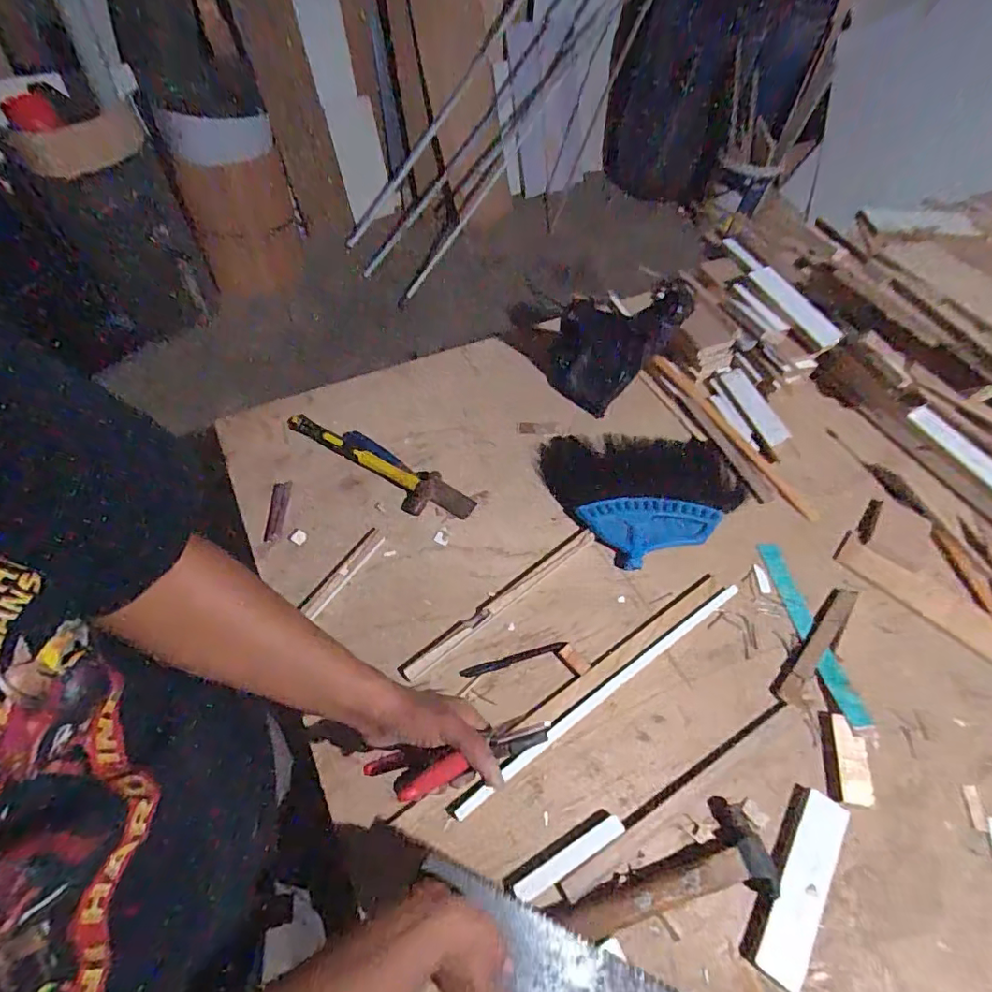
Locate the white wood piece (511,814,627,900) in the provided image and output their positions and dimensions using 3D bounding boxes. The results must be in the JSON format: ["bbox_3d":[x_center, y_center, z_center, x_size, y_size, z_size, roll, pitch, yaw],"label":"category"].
[{"bbox_3d":[0.087,0.424,0.608,0.143,0.013,0.024,-25,64,-15],"label":"white wood piece"}]

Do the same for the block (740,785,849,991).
[{"bbox_3d":[0.349,0.446,0.604,0.063,0.020,0.201,33,64,16],"label":"block"}]

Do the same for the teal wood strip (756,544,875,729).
[{"bbox_3d":[0.466,0.196,0.778,0.040,0.010,0.279,-8,56,-7],"label":"teal wood strip"}]

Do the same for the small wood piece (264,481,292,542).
[{"bbox_3d":[-0.348,0.024,0.829,0.028,0.006,0.106,0,60,-2],"label":"small wood piece"}]

